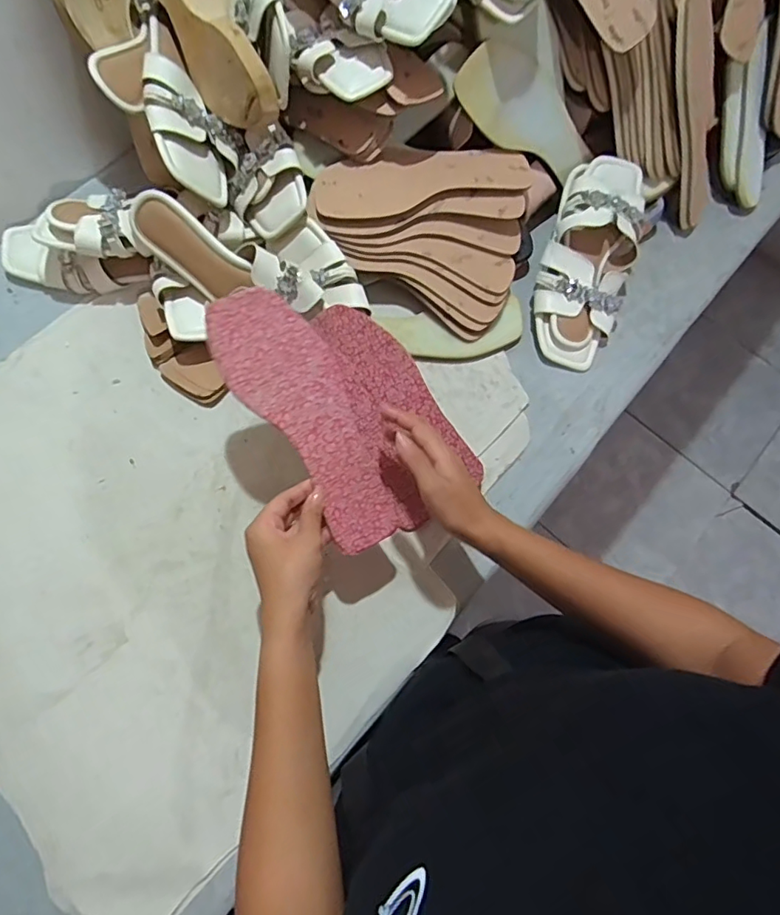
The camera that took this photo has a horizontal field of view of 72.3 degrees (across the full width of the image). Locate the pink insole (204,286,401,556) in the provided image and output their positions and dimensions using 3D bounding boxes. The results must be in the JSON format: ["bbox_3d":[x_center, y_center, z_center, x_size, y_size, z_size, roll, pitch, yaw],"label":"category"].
[{"bbox_3d":[-0.066,-0.035,0.461,0.081,0.005,0.239,-34,95,-6],"label":"pink insole"}]

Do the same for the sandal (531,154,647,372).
[{"bbox_3d":[0.232,-0.228,0.617,0.103,0.057,0.242,15,90,3],"label":"sandal"}]

